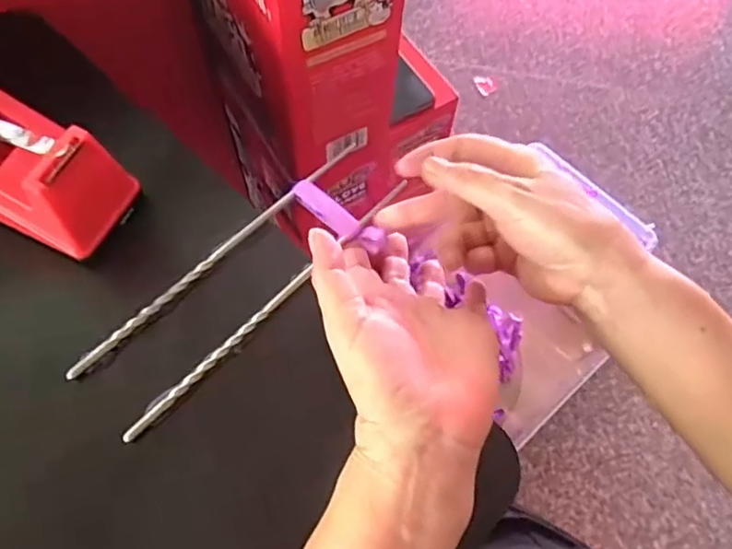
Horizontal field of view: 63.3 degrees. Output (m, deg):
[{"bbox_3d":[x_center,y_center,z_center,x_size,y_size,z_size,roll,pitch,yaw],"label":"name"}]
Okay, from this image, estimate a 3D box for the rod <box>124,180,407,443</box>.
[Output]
[{"bbox_3d":[-0.050,0.013,0.353,0.008,0.008,0.224,39,69,19],"label":"rod"}]

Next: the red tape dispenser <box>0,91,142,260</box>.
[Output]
[{"bbox_3d":[-0.218,-0.076,0.333,0.156,0.060,0.061,28,64,-1],"label":"red tape dispenser"}]

